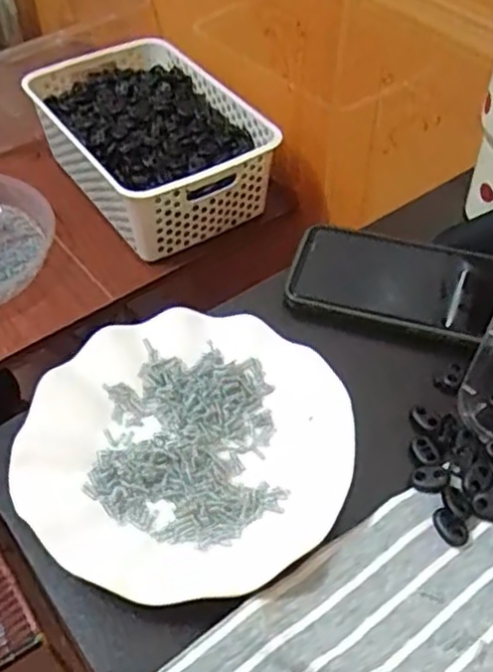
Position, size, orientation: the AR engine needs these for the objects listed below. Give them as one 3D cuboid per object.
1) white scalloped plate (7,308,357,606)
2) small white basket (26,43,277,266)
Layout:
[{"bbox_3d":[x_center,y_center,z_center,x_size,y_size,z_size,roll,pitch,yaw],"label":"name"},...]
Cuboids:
[{"bbox_3d":[-0.033,0.060,0.399,0.176,0.029,0.177,-2,51,2],"label":"white scalloped plate"},{"bbox_3d":[-0.116,-0.248,0.886,0.210,0.102,0.316,-29,55,-22],"label":"small white basket"}]

